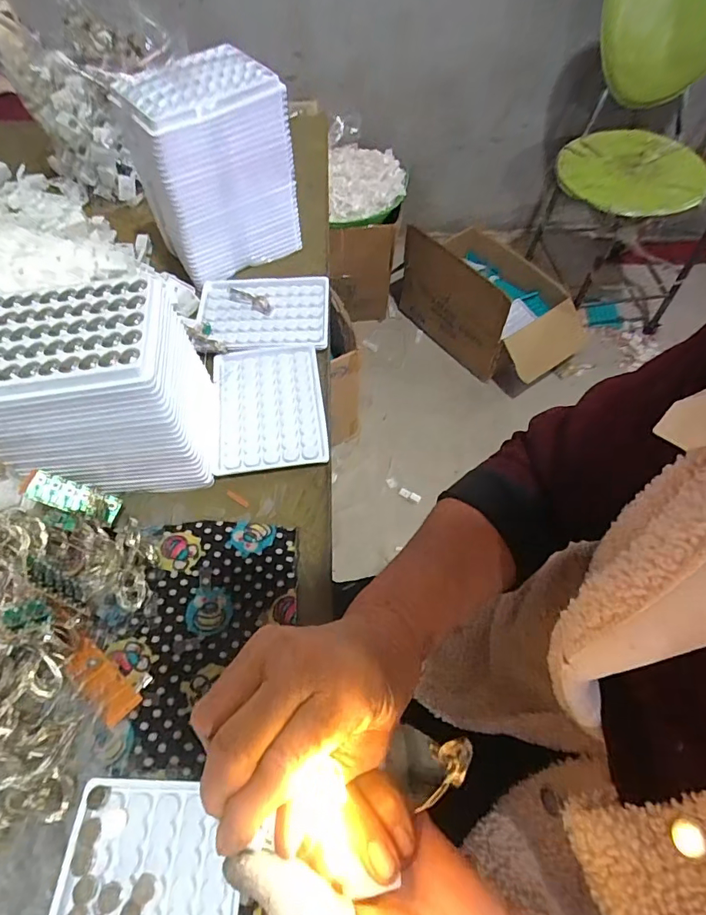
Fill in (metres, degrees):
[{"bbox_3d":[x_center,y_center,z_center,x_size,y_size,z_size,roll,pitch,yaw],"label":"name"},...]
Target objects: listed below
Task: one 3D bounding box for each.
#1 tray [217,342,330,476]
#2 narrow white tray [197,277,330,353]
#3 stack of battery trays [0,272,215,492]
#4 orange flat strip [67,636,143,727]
[{"bbox_3d":[-0.073,-0.046,0.410,0.092,0.009,0.126,-8,59,-4],"label":"tray"},{"bbox_3d":[-0.090,-0.146,0.465,0.129,0.010,0.098,-1,58,0],"label":"narrow white tray"},{"bbox_3d":[-0.179,-0.045,0.340,0.139,0.120,0.095,-7,58,-4],"label":"stack of battery trays"},{"bbox_3d":[-0.157,0.139,0.291,0.055,0.007,0.021,37,40,16],"label":"orange flat strip"}]

